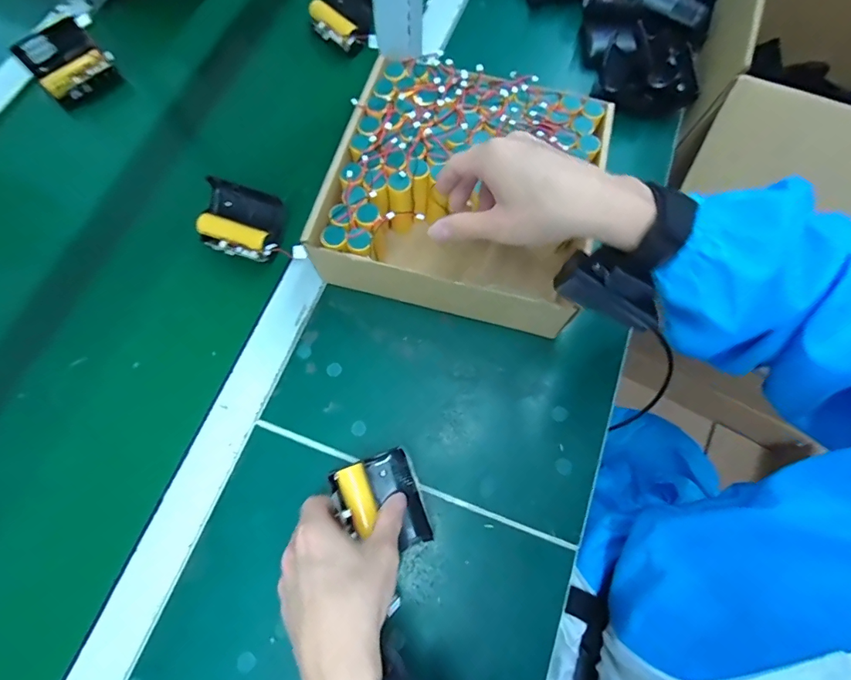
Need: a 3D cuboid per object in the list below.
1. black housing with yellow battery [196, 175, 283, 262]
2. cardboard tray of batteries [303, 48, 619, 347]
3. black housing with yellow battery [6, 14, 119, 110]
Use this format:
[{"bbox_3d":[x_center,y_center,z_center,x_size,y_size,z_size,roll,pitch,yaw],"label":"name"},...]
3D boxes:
[{"bbox_3d":[-0.186,-0.116,0.441,0.080,0.041,0.061,16,71,4],"label":"black housing with yellow battery"},{"bbox_3d":[0.038,-0.143,0.429,0.235,0.081,0.229,13,71,3],"label":"cardboard tray of batteries"},{"bbox_3d":[-0.415,-0.325,0.518,0.083,0.051,0.058,-41,76,-14],"label":"black housing with yellow battery"}]

